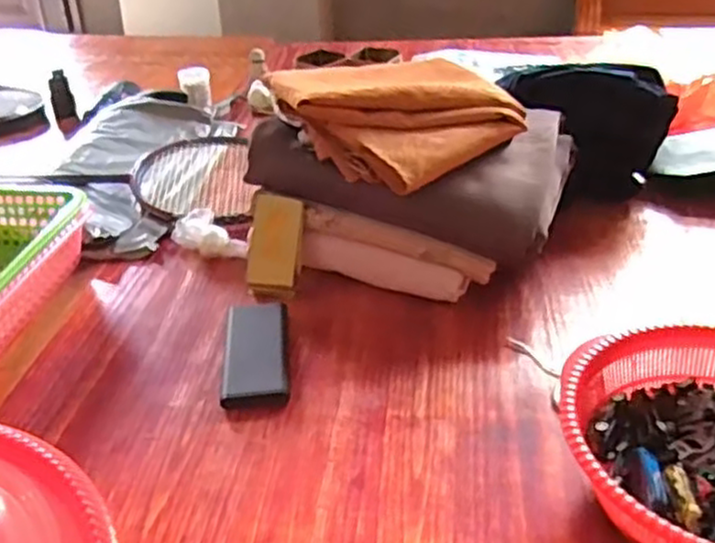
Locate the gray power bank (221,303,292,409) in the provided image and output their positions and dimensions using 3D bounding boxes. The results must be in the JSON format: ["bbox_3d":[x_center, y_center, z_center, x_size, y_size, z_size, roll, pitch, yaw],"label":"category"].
[{"bbox_3d":[-0.100,0.079,0.736,0.063,0.014,0.152,-5,33,-4],"label":"gray power bank"}]

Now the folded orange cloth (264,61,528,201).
[{"bbox_3d":[0.043,-0.187,0.847,0.248,0.074,0.246,-17,35,-23],"label":"folded orange cloth"}]

